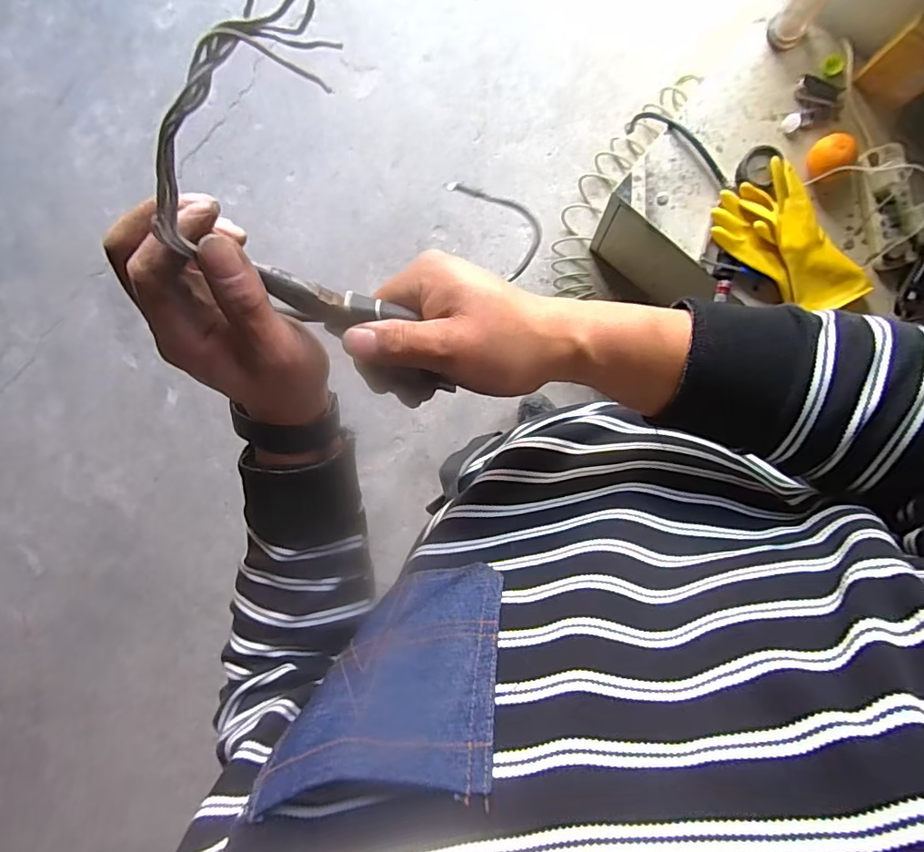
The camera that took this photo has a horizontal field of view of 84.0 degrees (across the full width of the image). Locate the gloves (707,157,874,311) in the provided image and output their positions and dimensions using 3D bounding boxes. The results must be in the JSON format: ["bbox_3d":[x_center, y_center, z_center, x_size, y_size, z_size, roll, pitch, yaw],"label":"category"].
[{"bbox_3d":[0.480,-0.269,0.773,0.129,0.030,0.227,-29,85,23],"label":"gloves"}]

